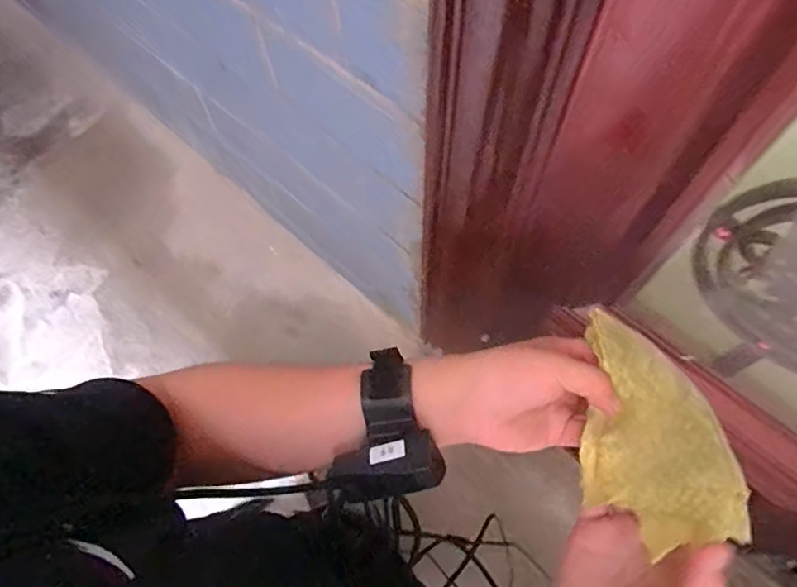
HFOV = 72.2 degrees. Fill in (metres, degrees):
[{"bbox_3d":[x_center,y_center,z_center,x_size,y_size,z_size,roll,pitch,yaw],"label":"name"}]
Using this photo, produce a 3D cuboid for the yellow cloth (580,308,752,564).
[{"bbox_3d":[0.170,0.085,0.369,0.092,0.032,0.153,-6,66,0],"label":"yellow cloth"}]

